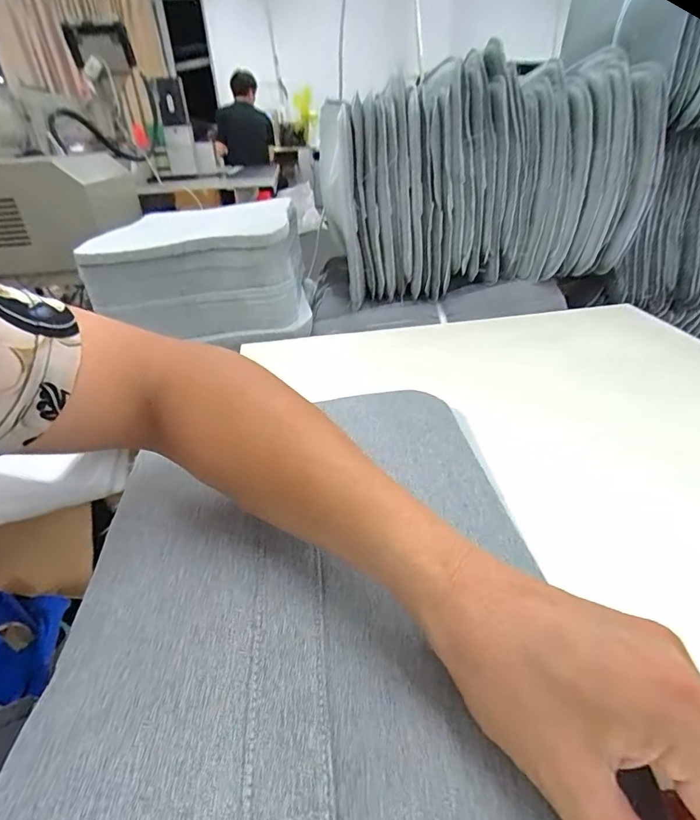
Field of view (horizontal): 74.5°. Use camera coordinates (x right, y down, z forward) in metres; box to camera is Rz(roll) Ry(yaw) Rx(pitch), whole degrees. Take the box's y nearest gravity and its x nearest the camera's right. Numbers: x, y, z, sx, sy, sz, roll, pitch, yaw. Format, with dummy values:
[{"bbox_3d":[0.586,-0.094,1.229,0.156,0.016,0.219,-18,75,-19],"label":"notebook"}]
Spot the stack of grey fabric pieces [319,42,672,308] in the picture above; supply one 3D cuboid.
[{"bbox_3d":[0.176,-0.305,0.652,0.437,0.278,0.137,-4,31,0],"label":"stack of grey fabric pieces"}]

